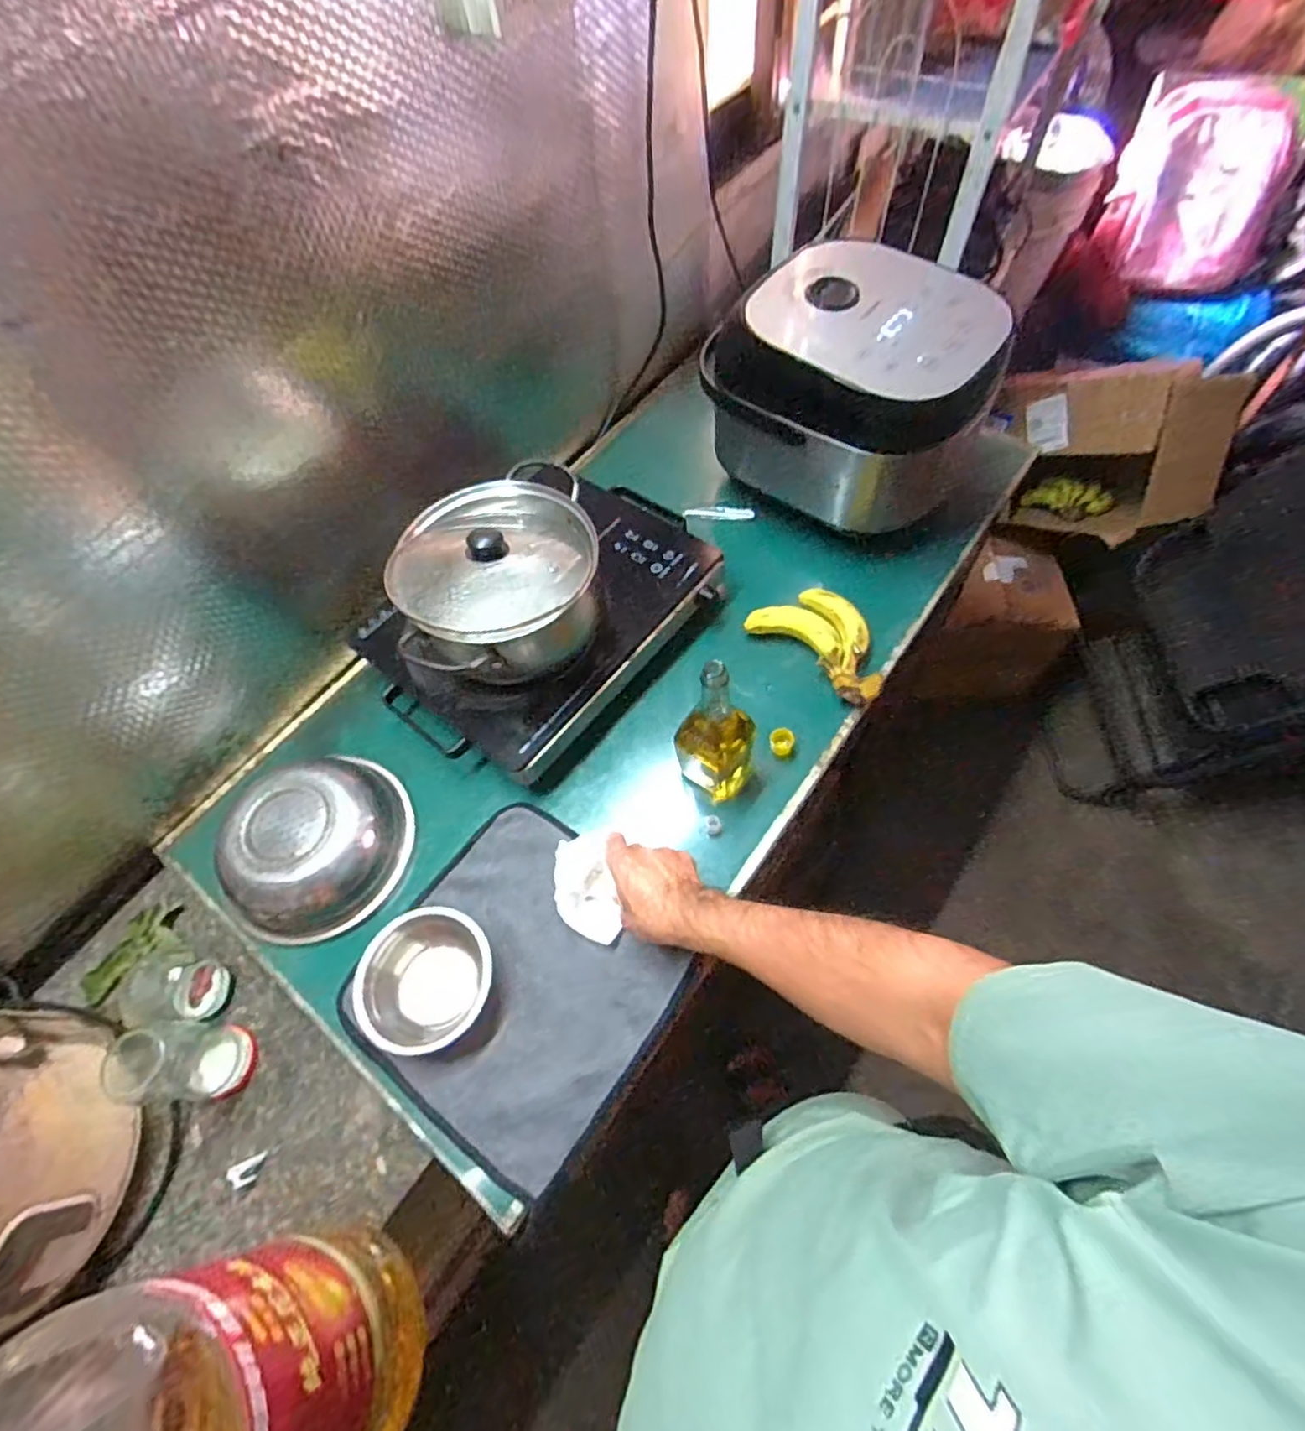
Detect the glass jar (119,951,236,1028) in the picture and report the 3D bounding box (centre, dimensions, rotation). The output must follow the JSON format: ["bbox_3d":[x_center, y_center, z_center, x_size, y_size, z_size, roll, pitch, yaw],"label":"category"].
[{"bbox_3d":[-0.482,0.280,0.659,0.067,0.072,0.068,-2,61,3],"label":"glass jar"}]

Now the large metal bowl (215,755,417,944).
[{"bbox_3d":[-0.368,0.138,0.712,0.171,0.082,0.187,-2,61,3],"label":"large metal bowl"}]

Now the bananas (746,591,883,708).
[{"bbox_3d":[0.220,-0.098,0.818,0.187,0.045,0.111,40,71,22],"label":"bananas"}]

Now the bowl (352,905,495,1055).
[{"bbox_3d":[-0.222,0.265,0.645,0.129,0.061,0.132,-3,61,3],"label":"bowl"}]

